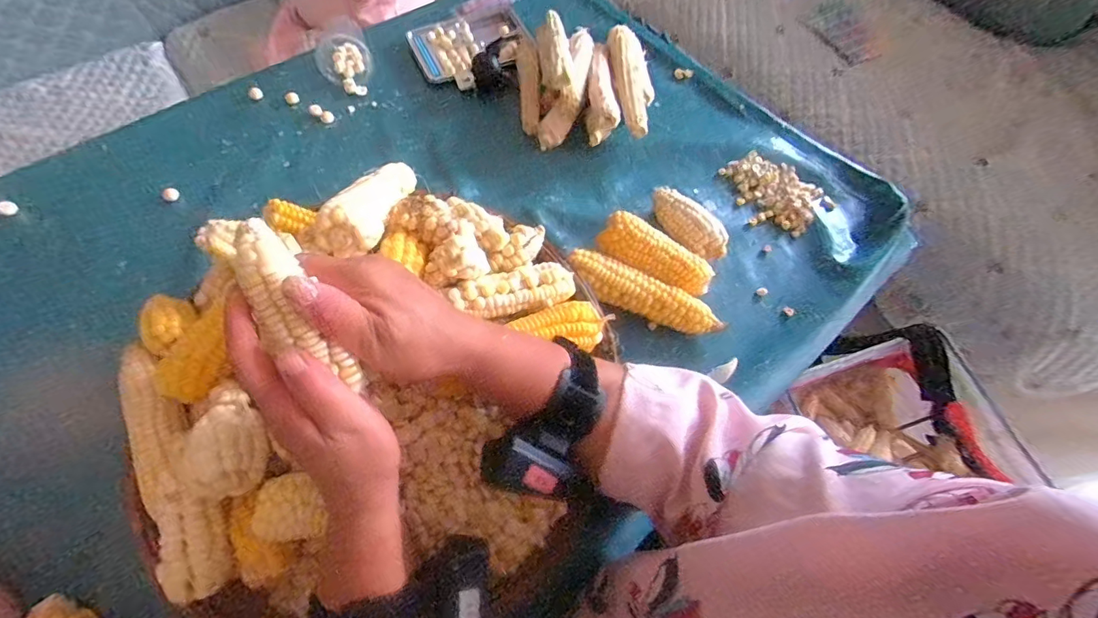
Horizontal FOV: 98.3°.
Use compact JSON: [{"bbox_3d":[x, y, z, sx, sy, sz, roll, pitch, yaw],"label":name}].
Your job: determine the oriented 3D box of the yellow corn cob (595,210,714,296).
[{"bbox_3d":[0.108,-0.050,0.494,0.118,0.050,0.043,29,66,11],"label":"yellow corn cob"}]

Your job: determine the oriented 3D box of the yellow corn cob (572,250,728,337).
[{"bbox_3d":[0.095,-0.012,0.479,0.157,0.047,0.038,21,64,7],"label":"yellow corn cob"}]

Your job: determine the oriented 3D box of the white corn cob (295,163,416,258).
[{"bbox_3d":[-0.147,-0.093,0.402,0.041,0.034,0.159,11,35,2],"label":"white corn cob"}]

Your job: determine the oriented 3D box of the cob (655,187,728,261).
[{"bbox_3d":[0.150,-0.091,0.522,0.040,0.046,0.103,-33,70,-18],"label":"cob"}]

